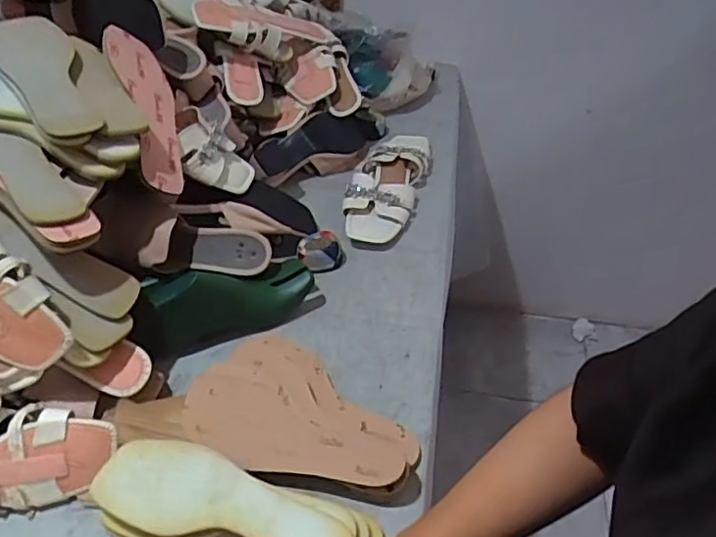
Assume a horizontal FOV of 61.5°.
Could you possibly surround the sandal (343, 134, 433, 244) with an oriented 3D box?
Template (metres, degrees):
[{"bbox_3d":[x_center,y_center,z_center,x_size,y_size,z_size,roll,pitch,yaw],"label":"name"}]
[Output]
[{"bbox_3d":[0.051,-0.136,0.966,0.102,0.066,0.280,12,45,13],"label":"sandal"}]

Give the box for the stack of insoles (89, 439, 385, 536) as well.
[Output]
[{"bbox_3d":[-0.109,0.226,0.562,0.261,0.060,0.086,9,44,9],"label":"stack of insoles"}]

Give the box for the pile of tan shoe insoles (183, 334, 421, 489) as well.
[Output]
[{"bbox_3d":[-0.056,0.156,0.643,0.245,0.039,0.160,21,47,20],"label":"pile of tan shoe insoles"}]

